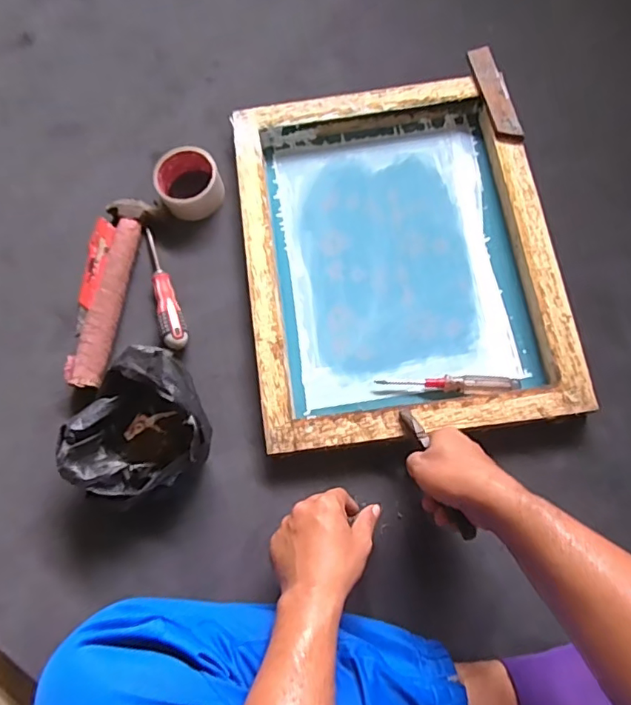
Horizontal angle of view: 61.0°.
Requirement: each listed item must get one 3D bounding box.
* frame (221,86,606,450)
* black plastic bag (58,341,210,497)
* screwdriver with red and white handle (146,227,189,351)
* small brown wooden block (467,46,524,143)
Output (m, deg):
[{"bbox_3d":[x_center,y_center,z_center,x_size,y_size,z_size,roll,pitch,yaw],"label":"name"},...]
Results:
[{"bbox_3d":[0.102,-0.131,0.704,0.384,0.053,0.484,-8,73,0],"label":"frame"},{"bbox_3d":[-0.205,0.086,0.619,0.163,0.116,0.145,-30,76,-5],"label":"black plastic bag"},{"bbox_3d":[-0.201,-0.088,0.708,0.031,0.030,0.181,-17,73,-2],"label":"screwdriver with red and white handle"},{"bbox_3d":[0.248,-0.355,0.738,0.037,0.011,0.153,-16,75,13],"label":"small brown wooden block"}]

